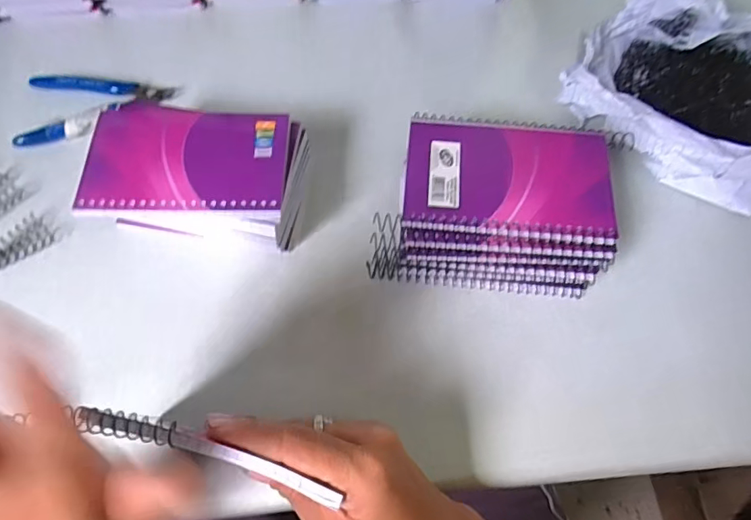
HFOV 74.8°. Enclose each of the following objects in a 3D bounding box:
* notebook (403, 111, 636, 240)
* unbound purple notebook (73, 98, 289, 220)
[{"bbox_3d":[0.090,-0.057,0.316,0.136,0.009,0.090,6,66,1],"label":"notebook"},{"bbox_3d":[-0.123,-0.068,0.326,0.126,0.007,0.086,2,66,0],"label":"unbound purple notebook"}]

